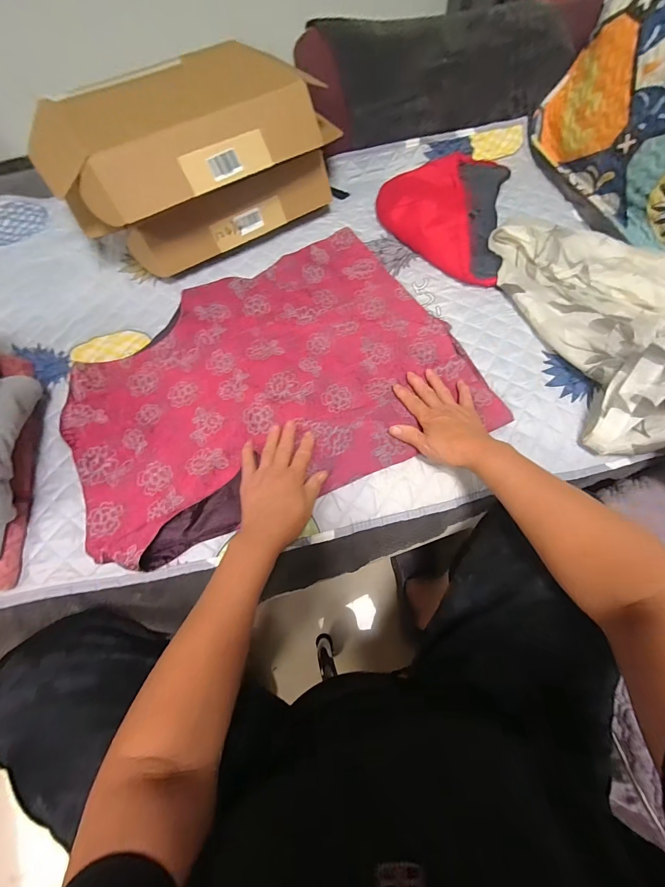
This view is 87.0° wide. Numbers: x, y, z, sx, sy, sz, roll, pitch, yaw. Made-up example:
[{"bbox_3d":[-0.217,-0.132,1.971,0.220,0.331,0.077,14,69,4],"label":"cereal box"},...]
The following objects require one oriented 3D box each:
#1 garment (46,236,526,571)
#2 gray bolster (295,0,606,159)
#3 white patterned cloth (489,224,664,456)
[{"bbox_3d":[-0.108,-0.117,0.558,0.591,0.039,0.436,-23,66,-8],"label":"garment"},{"bbox_3d":[0.265,-0.880,0.820,0.642,0.145,0.257,-13,67,-6],"label":"gray bolster"},{"bbox_3d":[0.479,-0.181,0.541,0.306,0.085,0.508,-10,64,-2],"label":"white patterned cloth"}]

